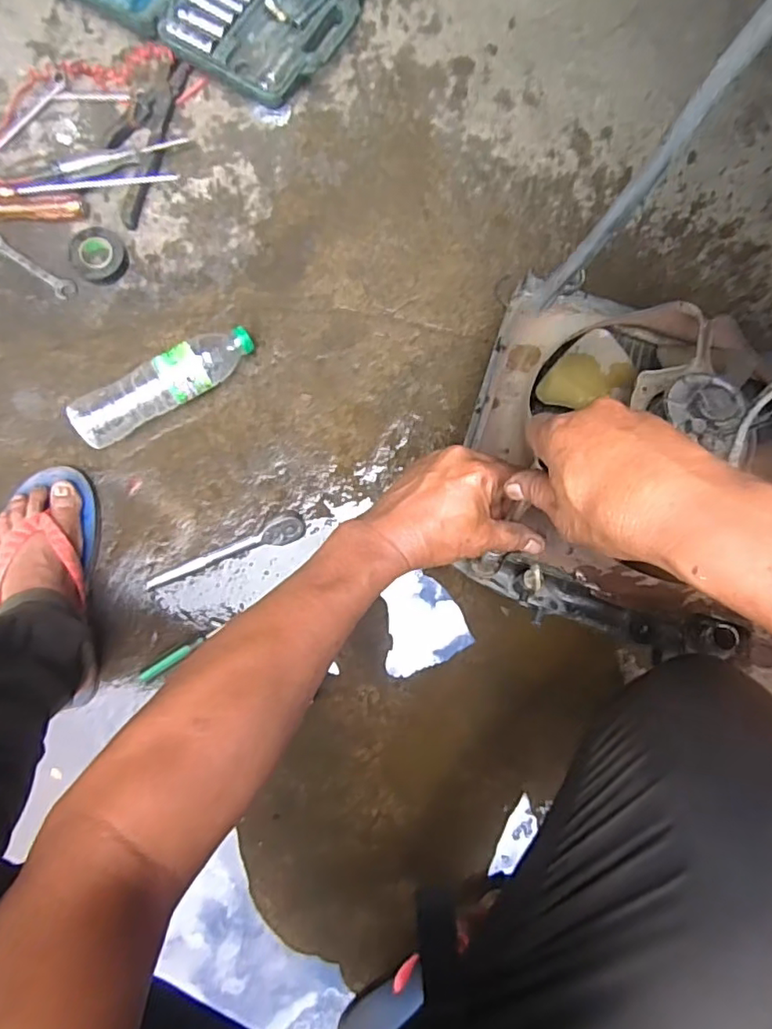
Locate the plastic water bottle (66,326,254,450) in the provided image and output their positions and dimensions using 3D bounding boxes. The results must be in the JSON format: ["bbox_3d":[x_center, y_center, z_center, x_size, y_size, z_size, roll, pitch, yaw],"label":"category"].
[{"bbox_3d":[-0.258,-0.153,0.681,0.219,0.056,0.058,-34,87,-6],"label":"plastic water bottle"}]

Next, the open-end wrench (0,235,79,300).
[{"bbox_3d":[-0.435,-0.303,0.705,0.123,0.004,0.024,32,84,0],"label":"open-end wrench"}]

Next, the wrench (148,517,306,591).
[{"bbox_3d":[-0.189,0.048,0.681,0.192,0.023,0.030,-21,86,-5],"label":"wrench"}]

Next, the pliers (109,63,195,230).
[{"bbox_3d":[-0.309,-0.471,0.726,0.061,0.012,0.223,17,84,-2],"label":"pliers"}]

